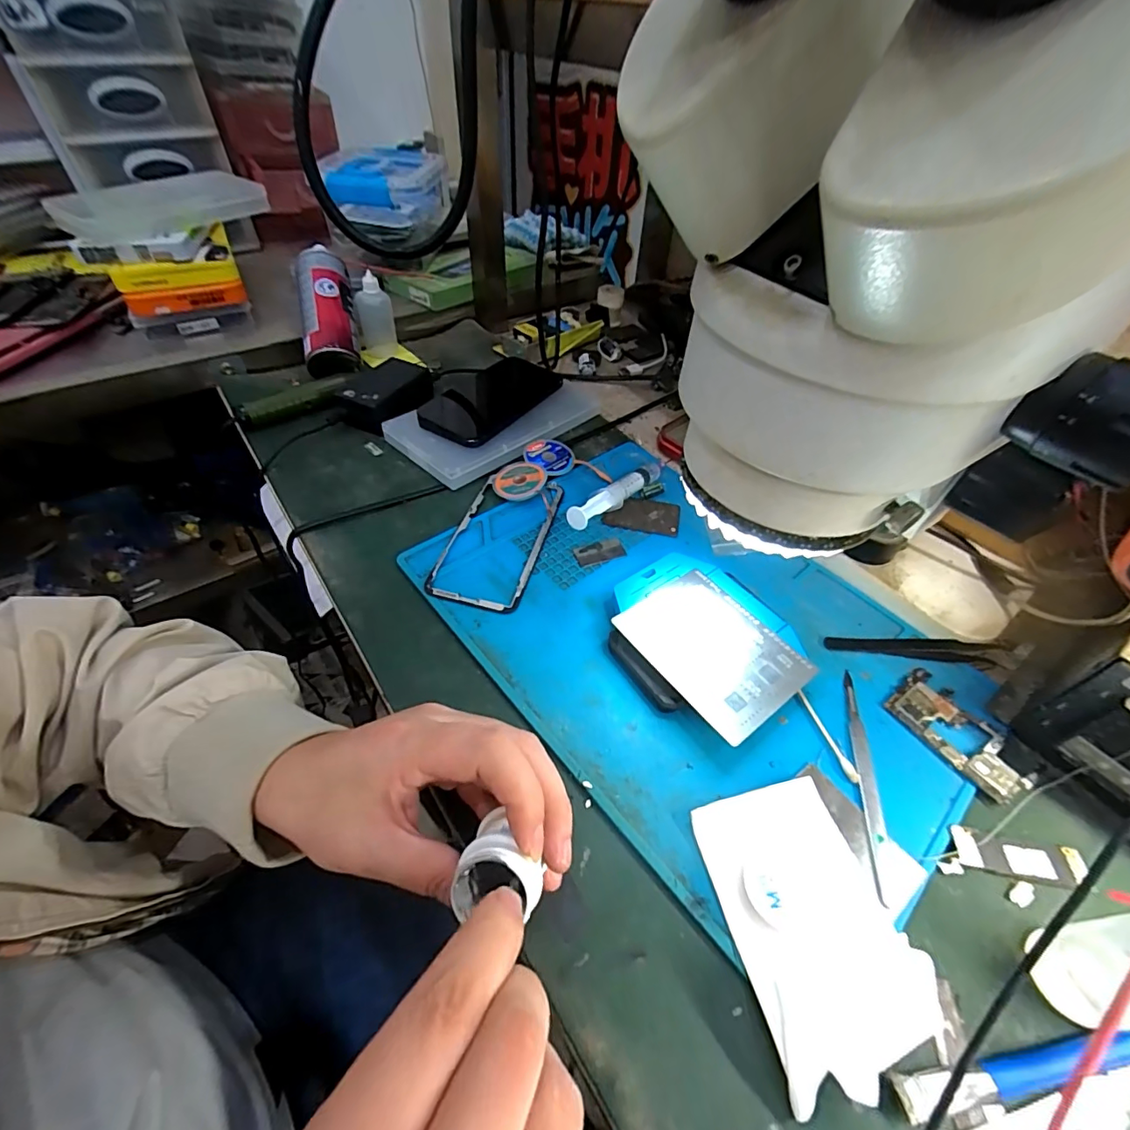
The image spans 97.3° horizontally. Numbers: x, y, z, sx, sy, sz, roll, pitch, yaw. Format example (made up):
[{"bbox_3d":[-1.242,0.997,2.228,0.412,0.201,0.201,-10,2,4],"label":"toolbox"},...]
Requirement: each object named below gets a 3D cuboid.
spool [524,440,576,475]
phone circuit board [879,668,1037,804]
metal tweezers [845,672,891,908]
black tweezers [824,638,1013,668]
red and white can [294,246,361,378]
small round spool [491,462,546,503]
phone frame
[{"bbox_3d":[-0.013,-0.097,0.448,0.042,0.011,0.038,33,54,24],"label":"spool"},{"bbox_3d":[0.235,0.101,0.296,0.041,0.005,0.075,-26,54,-24],"label":"phone circuit board"},{"bbox_3d":[0.168,0.115,0.278,0.009,0.004,0.127,11,48,6],"label":"metal tweezers"},{"bbox_3d":[0.237,0.053,0.331,0.117,0.017,0.012,7,48,3],"label":"black tweezers"},{"bbox_3d":[-0.245,-0.262,0.508,0.051,0.041,0.141,-10,76,-12],"label":"red and white can"},{"bbox_3d":[-0.039,-0.072,0.422,0.043,0.009,0.043,-24,53,0],"label":"small round spool"},{"bbox_3d":[-0.051,-0.023,0.386,0.069,0.005,0.140,12,48,7],"label":"phone frame"}]

